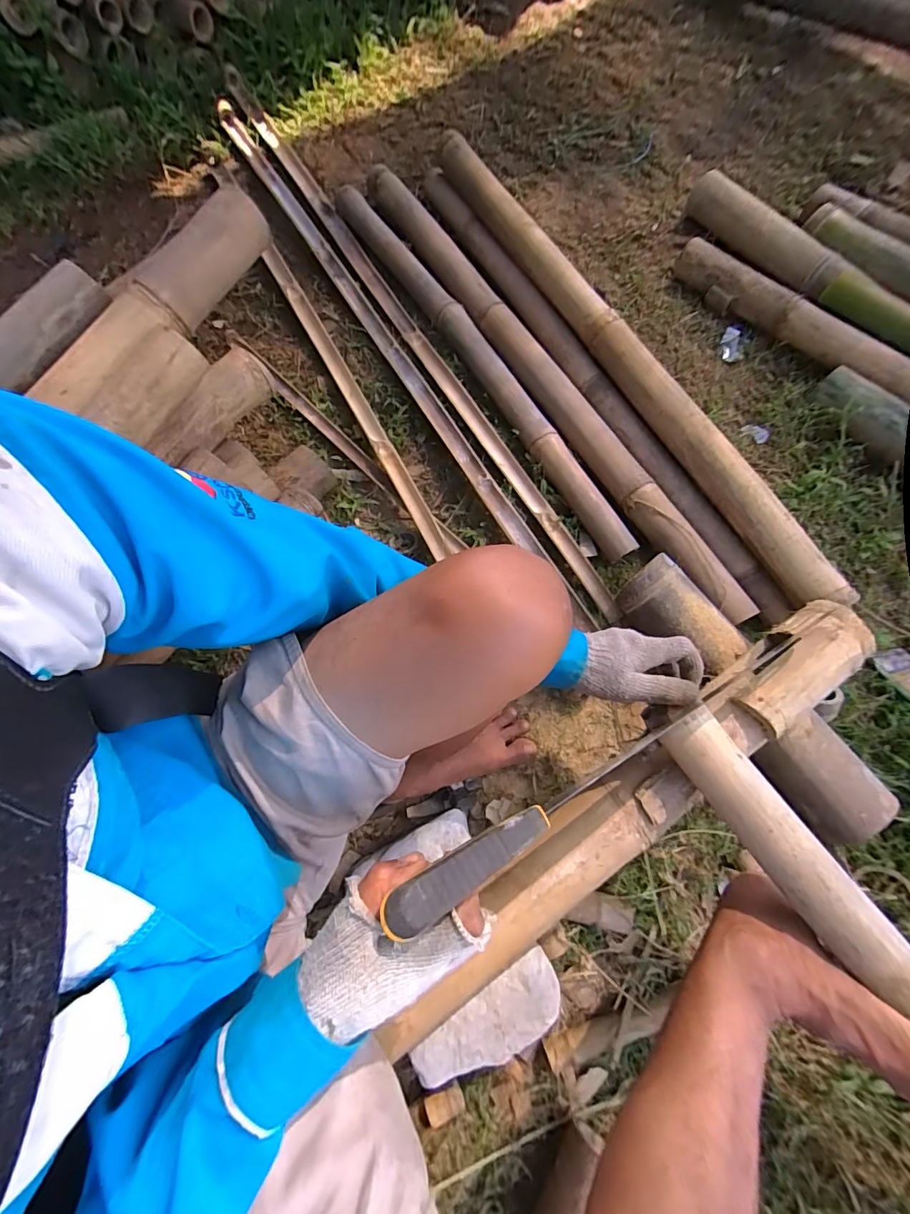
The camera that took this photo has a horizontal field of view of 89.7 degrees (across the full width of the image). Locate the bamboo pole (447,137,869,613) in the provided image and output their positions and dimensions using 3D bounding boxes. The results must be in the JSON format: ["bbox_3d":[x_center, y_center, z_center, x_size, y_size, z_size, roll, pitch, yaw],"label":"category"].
[{"bbox_3d":[0.262,-0.484,0.805,0.071,0.087,1.154,-27,73,-10],"label":"bamboo pole"}]

